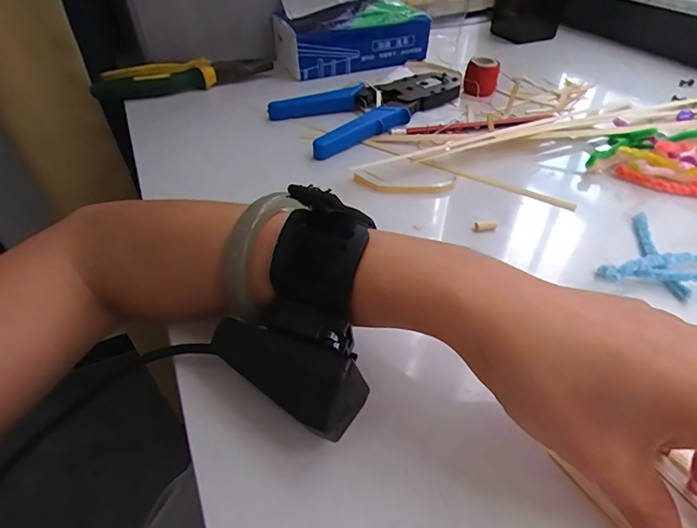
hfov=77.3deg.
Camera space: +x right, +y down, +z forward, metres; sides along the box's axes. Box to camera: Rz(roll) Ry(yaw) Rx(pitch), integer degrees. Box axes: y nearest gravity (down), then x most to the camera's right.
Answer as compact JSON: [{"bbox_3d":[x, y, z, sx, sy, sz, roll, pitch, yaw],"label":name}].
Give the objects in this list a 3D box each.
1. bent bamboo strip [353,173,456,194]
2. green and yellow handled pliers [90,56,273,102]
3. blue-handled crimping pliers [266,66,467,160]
[{"bbox_3d":[0.044,-0.063,0.345,0.080,0.007,0.014,3,42,5],"label":"bent bamboo strip"},{"bbox_3d":[-0.185,-0.214,0.499,0.191,0.033,0.038,-16,45,-15],"label":"green and yellow handled pliers"},{"bbox_3d":[0.030,-0.163,0.440,0.196,0.019,0.098,-24,47,-22],"label":"blue-handled crimping pliers"}]

